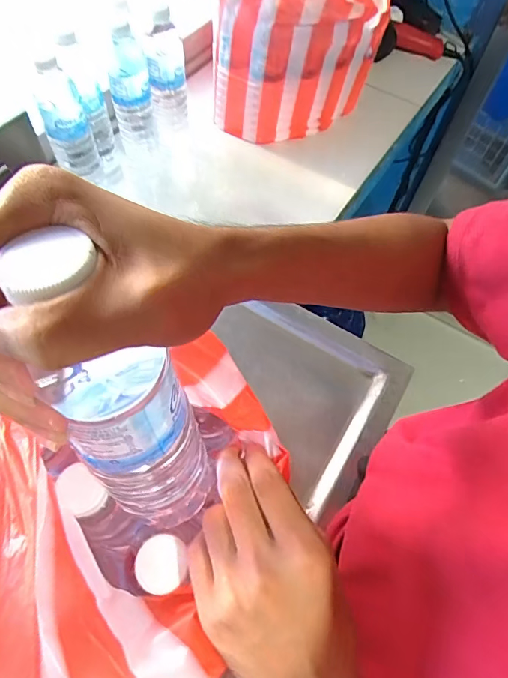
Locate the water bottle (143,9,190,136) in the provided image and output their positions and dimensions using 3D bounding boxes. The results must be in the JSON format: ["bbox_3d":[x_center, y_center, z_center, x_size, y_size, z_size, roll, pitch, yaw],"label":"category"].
[{"bbox_3d":[-0.139,-0.413,0.701,0.055,0.191,0.061,-8,61,-8],"label":"water bottle"}]

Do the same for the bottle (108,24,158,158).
[{"bbox_3d":[-0.190,-0.378,0.680,0.057,0.188,0.062,-7,61,-8],"label":"bottle"}]

